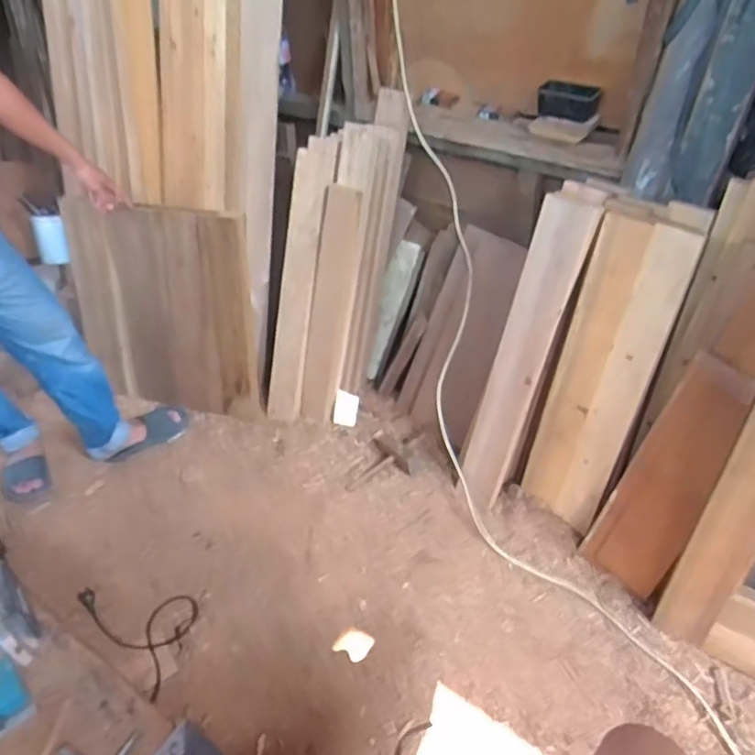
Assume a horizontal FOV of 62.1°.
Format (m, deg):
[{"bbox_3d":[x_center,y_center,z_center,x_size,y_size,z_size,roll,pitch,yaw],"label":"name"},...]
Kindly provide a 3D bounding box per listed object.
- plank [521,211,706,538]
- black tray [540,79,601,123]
[{"bbox_3d":[0.498,0.013,1.416,0.195,0.723,0.043,22,27,23],"label":"plank"},{"bbox_3d":[0.478,-0.689,1.566,0.148,0.070,0.112,11,46,14],"label":"black tray"}]

